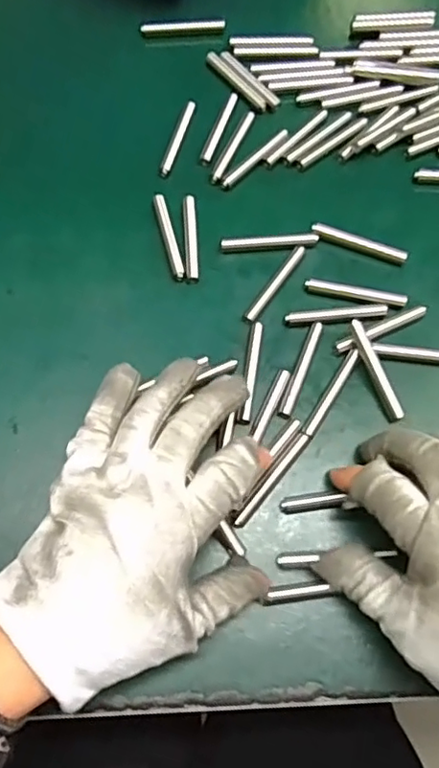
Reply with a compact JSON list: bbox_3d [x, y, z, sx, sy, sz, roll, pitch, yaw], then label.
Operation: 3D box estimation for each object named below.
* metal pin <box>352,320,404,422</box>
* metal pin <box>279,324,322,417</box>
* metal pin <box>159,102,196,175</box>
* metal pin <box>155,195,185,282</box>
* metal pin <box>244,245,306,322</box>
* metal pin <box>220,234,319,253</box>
[{"bbox_3d":[0.085,-0.007,0.322,0.008,0.011,0.057,-20,73,-7],"label":"metal pin"},{"bbox_3d":[0.045,-0.009,0.325,0.007,0.004,0.058,21,72,6],"label":"metal pin"},{"bbox_3d":[-0.027,-0.159,0.380,0.007,0.004,0.061,16,72,5],"label":"metal pin"},{"bbox_3d":[-0.030,-0.090,0.356,0.007,0.004,0.060,-13,72,-5],"label":"metal pin"},{"bbox_3d":[0.033,-0.059,0.345,0.007,0.005,0.058,34,74,10],"label":"metal pin"},{"bbox_3d":[0.030,-0.084,0.354,0.058,0.007,0.007,-5,71,-2],"label":"metal pin"}]

